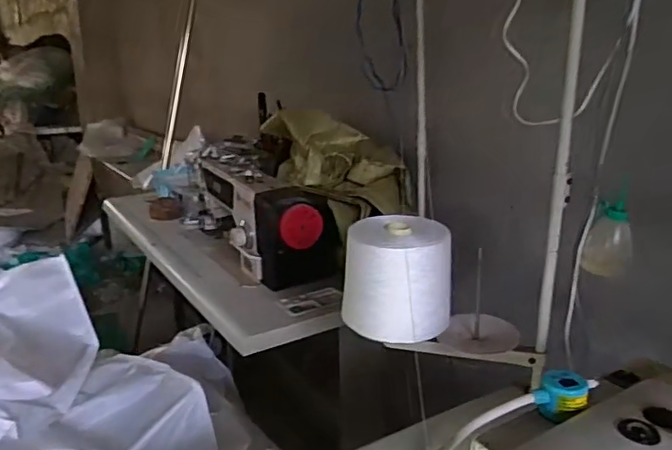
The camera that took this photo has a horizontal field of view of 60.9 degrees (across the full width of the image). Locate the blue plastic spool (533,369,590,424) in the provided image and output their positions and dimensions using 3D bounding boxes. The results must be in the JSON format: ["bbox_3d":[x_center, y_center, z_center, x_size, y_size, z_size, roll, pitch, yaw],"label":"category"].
[{"bbox_3d":[0.201,0.151,0.508,0.042,0.035,0.034,9,19,25],"label":"blue plastic spool"}]

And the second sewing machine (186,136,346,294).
[{"bbox_3d":[-0.227,-0.033,1.467,0.161,0.223,0.645,-9,19,-27],"label":"second sewing machine"}]

